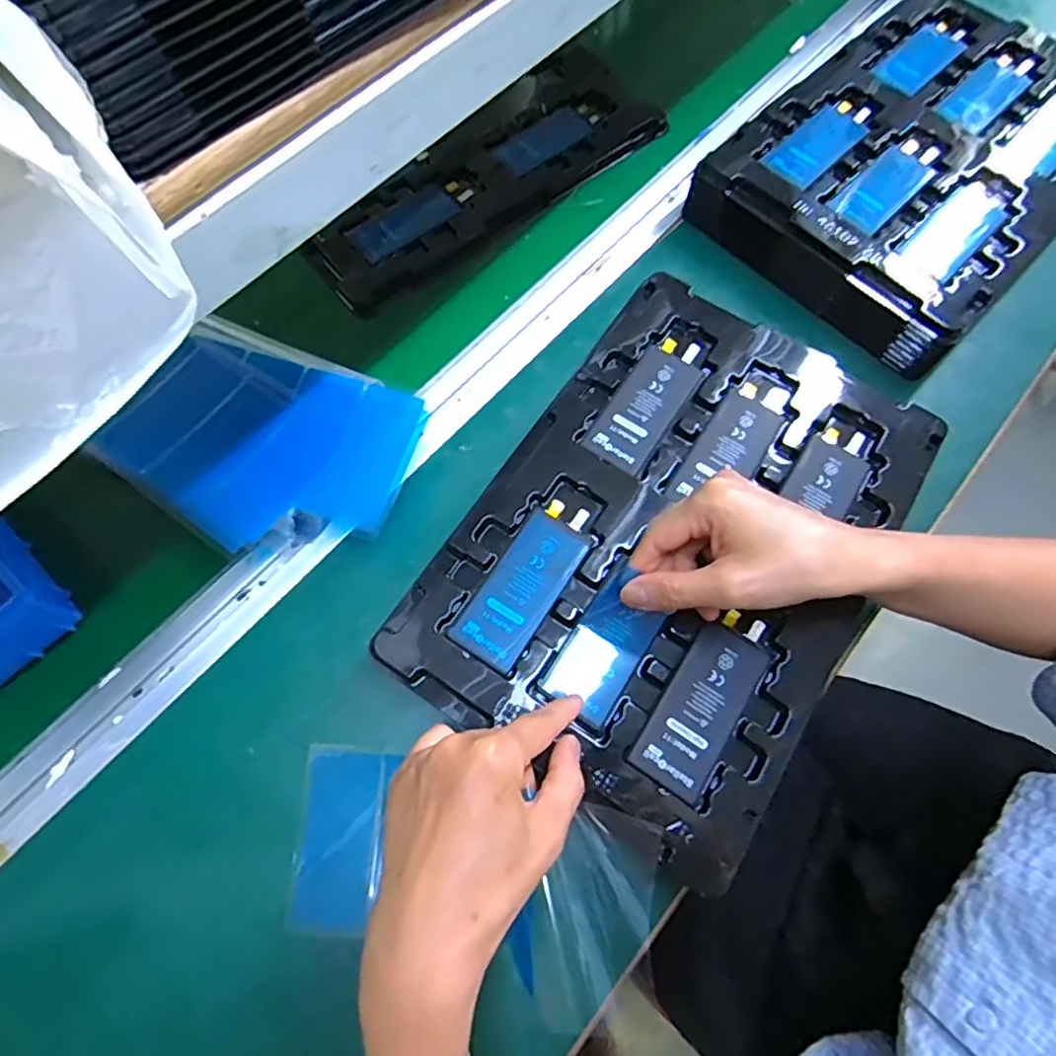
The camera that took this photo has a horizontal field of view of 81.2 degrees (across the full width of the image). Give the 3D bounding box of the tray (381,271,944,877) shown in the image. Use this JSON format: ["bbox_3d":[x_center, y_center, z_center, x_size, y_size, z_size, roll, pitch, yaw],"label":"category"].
[{"bbox_3d":[0.091,0.002,0.383,0.224,0.016,0.324,32,75,9],"label":"tray"}]

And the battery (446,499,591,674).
[{"bbox_3d":[0.000,0.031,0.373,0.041,0.008,0.107,32,73,11],"label":"battery"}]

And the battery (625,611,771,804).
[{"bbox_3d":[0.101,0.097,0.351,0.043,0.006,0.105,33,73,11],"label":"battery"}]

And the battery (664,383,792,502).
[{"bbox_3d":[0.138,-0.055,0.412,0.041,0.007,0.109,33,73,11],"label":"battery"}]

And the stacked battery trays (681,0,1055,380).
[{"bbox_3d":[0.330,-0.304,0.516,0.237,0.065,0.331,44,77,12],"label":"stacked battery trays"}]

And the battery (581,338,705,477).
[{"bbox_3d":[0.083,-0.086,0.421,0.042,0.006,0.107,33,73,11],"label":"battery"}]

